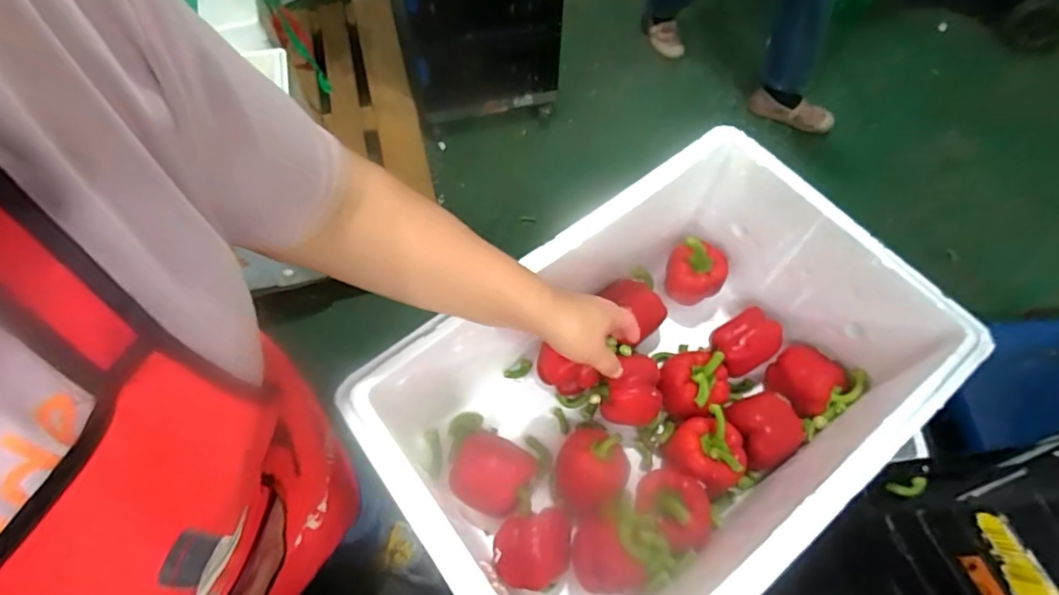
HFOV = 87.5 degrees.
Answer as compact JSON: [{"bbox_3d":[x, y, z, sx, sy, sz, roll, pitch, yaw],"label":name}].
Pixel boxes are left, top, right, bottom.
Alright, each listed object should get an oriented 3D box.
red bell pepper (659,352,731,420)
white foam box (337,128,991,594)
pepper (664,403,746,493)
[{"bbox_3d":[0.200,0.109,0.686,0.084,0.071,0.077,0,65,1],"label":"red bell pepper"},{"bbox_3d":[0.134,0.114,0.607,0.526,0.232,0.363,-32,68,-14],"label":"white foam box"},{"bbox_3d":[0.206,0.182,0.648,0.085,0.082,0.079,29,68,13],"label":"pepper"}]

